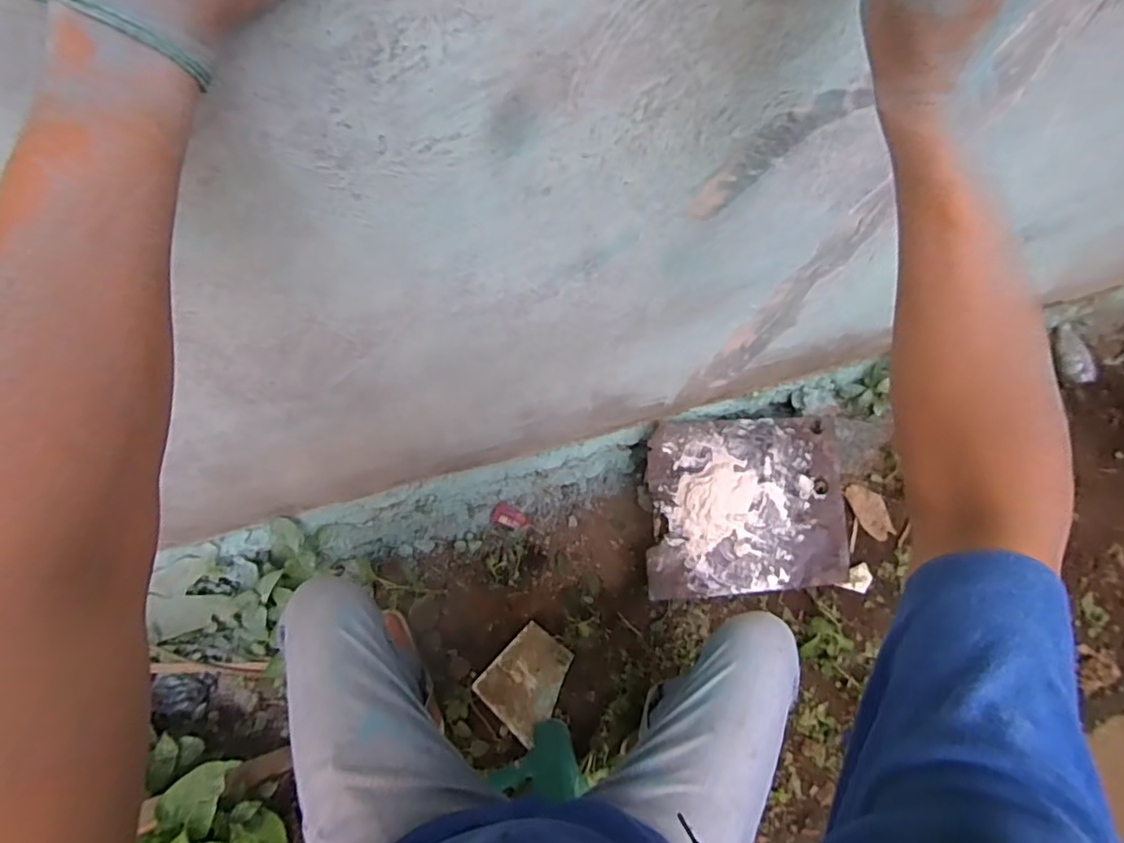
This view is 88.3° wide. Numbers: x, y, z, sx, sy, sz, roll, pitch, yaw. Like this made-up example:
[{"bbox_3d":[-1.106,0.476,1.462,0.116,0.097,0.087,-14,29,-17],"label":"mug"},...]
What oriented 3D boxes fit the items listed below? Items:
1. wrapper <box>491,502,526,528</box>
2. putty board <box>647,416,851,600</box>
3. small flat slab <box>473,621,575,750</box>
[{"bbox_3d":[-0.111,0.200,1.218,0.072,0.011,0.043,23,71,6],"label":"wrapper"},{"bbox_3d":[0.371,0.168,1.165,0.395,0.026,0.342,-2,84,-6],"label":"putty board"},{"bbox_3d":[-0.062,0.496,1.109,0.143,0.008,0.171,40,73,12],"label":"small flat slab"}]

